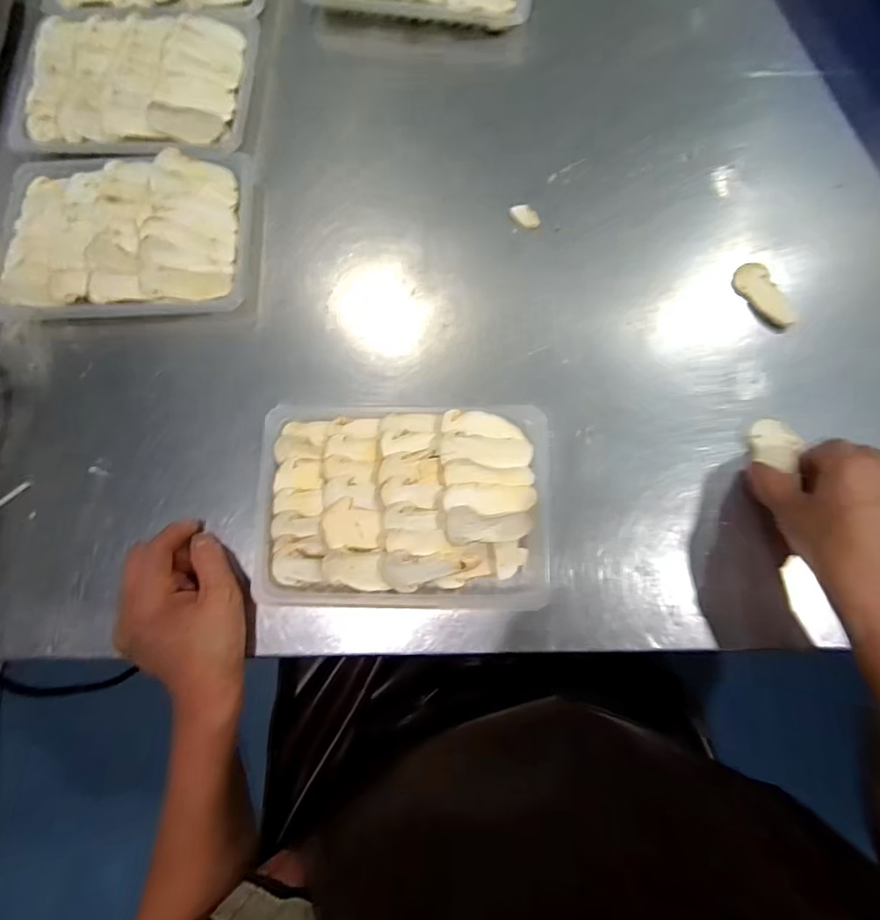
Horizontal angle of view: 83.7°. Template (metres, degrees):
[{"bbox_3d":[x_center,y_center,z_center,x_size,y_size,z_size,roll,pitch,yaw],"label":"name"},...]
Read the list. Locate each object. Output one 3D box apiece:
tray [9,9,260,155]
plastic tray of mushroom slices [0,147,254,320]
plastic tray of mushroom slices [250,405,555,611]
[{"bbox_3d":[-0.275,-0.339,0.432,0.215,0.021,0.143,-1,80,3],"label":"tray"},{"bbox_3d":[-0.262,-0.190,0.406,0.203,0.027,0.144,-2,80,2],"label":"plastic tray of mushroom slices"},{"bbox_3d":[-0.024,0.033,0.363,0.211,0.036,0.146,0,80,3],"label":"plastic tray of mushroom slices"}]

